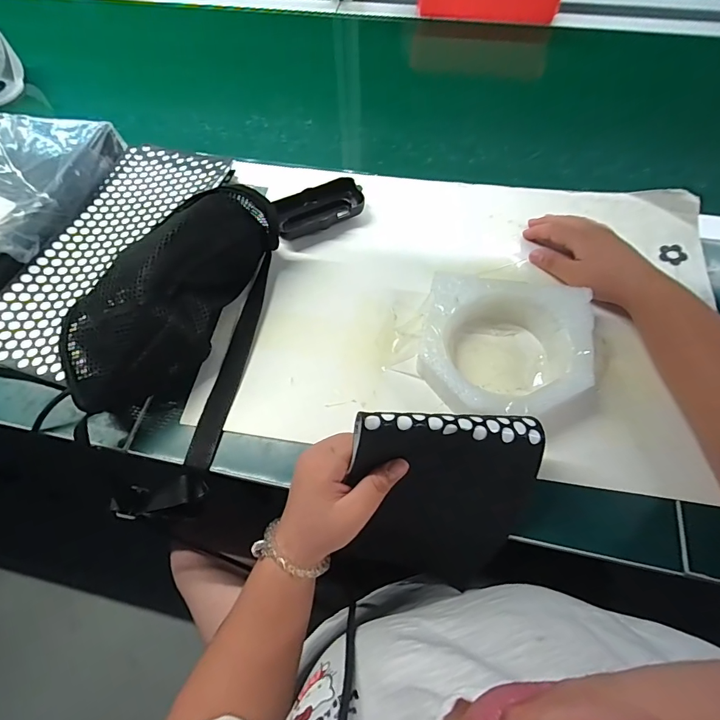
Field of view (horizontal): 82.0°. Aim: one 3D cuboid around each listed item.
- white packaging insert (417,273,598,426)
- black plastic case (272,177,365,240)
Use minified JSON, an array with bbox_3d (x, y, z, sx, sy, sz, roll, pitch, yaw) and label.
[{"bbox_3d":[0.131,-0.006,0.378,0.151,0.038,0.140,6,63,6],"label":"white packaging insert"},{"bbox_3d":[-0.046,-0.174,0.482,0.101,0.023,0.058,-22,64,-9],"label":"black plastic case"}]

